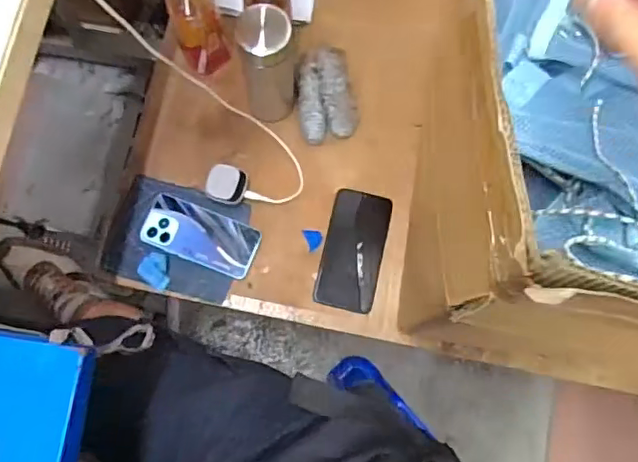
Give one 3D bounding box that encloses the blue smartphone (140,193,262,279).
[{"bbox_3d":[-0.175,0.007,0.830,0.169,0.013,0.079,20,77,5],"label":"blue smartphone"}]

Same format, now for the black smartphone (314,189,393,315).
[{"bbox_3d":[0.052,0.029,0.842,0.088,0.004,0.174,13,82,2],"label":"black smartphone"}]

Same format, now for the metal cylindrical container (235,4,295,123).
[{"bbox_3d":[-0.069,-0.222,0.781,0.067,0.217,0.062,0,76,-2],"label":"metal cylindrical container"}]

